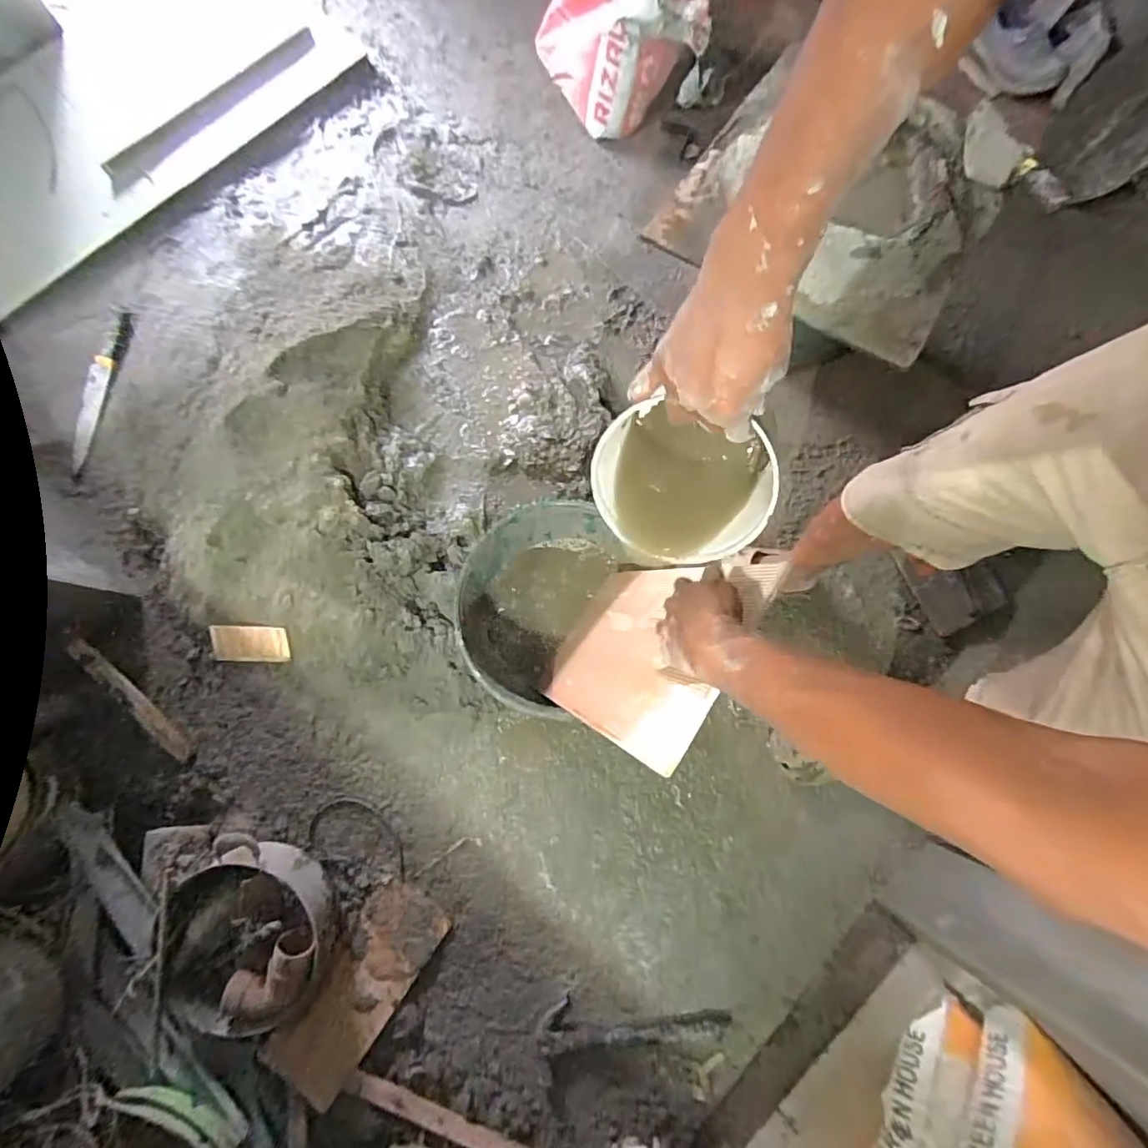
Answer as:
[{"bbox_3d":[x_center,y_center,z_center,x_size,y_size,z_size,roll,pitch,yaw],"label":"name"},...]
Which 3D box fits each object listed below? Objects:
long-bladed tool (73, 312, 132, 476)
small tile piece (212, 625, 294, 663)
[{"bbox_3d":[-1.035,-0.401,1.172,0.031,0.046,0.353,15,86,4],"label":"long-bladed tool"},{"bbox_3d":[-0.648,0.138,1.068,0.194,0.009,0.076,1,106,18],"label":"small tile piece"}]

